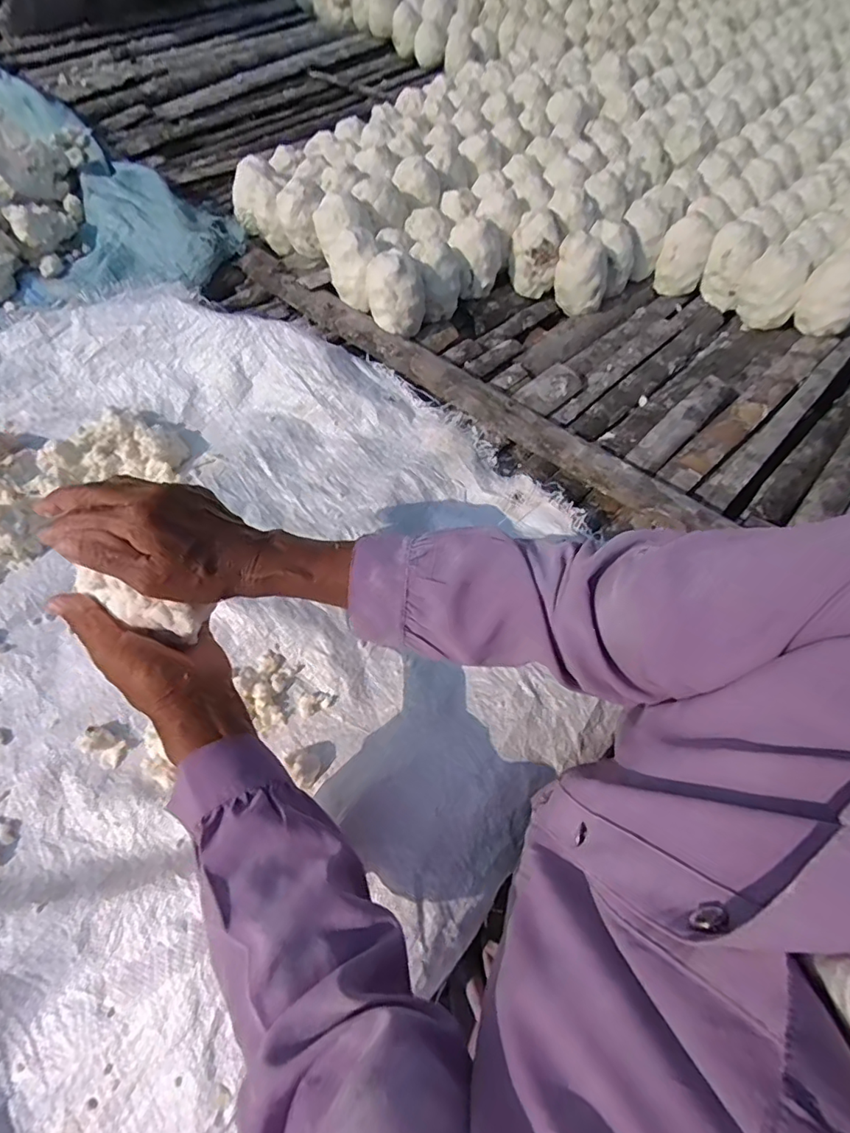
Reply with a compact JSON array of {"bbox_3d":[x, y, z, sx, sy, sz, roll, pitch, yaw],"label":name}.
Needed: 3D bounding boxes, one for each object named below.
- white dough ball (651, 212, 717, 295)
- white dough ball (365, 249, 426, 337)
[{"bbox_3d":[0.420,-0.504,0.869,0.075,0.096,0.070,22,63,11],"label":"white dough ball"},{"bbox_3d":[-0.040,-0.387,0.761,0.083,0.085,0.071,-5,62,-3],"label":"white dough ball"}]

